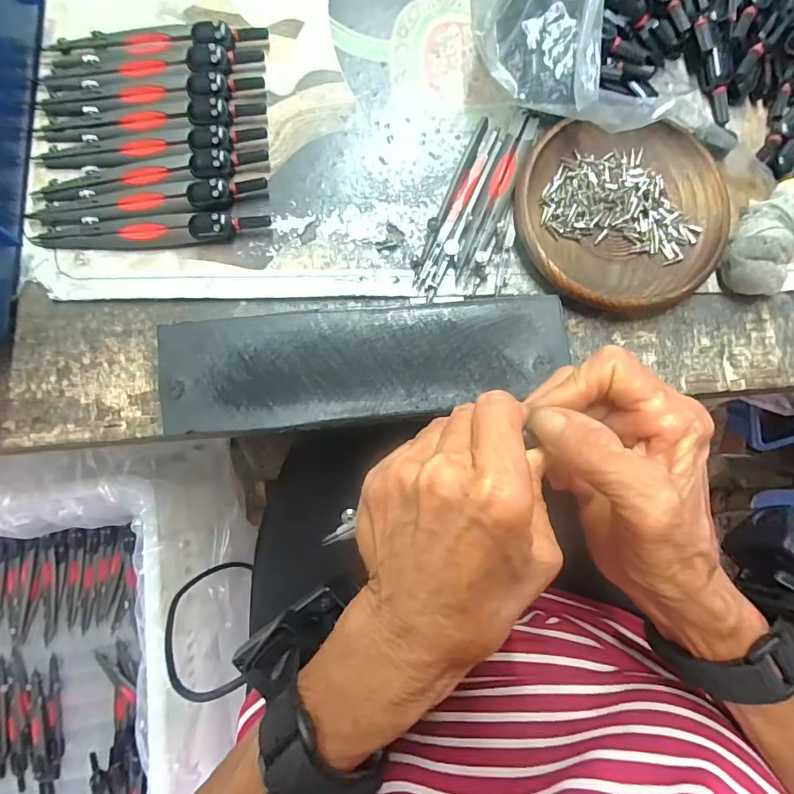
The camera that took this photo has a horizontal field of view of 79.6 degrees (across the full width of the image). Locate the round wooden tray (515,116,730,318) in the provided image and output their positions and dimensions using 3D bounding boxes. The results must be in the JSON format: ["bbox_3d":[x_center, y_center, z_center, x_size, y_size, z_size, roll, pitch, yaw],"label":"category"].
[{"bbox_3d":[0.123,-0.099,0.264,0.111,0.016,0.105,0,83,-1],"label":"round wooden tray"}]

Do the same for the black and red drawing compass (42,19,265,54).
[{"bbox_3d":[-0.140,-0.207,0.274,0.126,0.010,0.017,-2,83,-1],"label":"black and red drawing compass"}]

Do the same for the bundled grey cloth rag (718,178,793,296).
[{"bbox_3d":[0.202,-0.091,0.260,0.030,0.027,0.070,26,83,2],"label":"bundled grey cloth rag"}]

